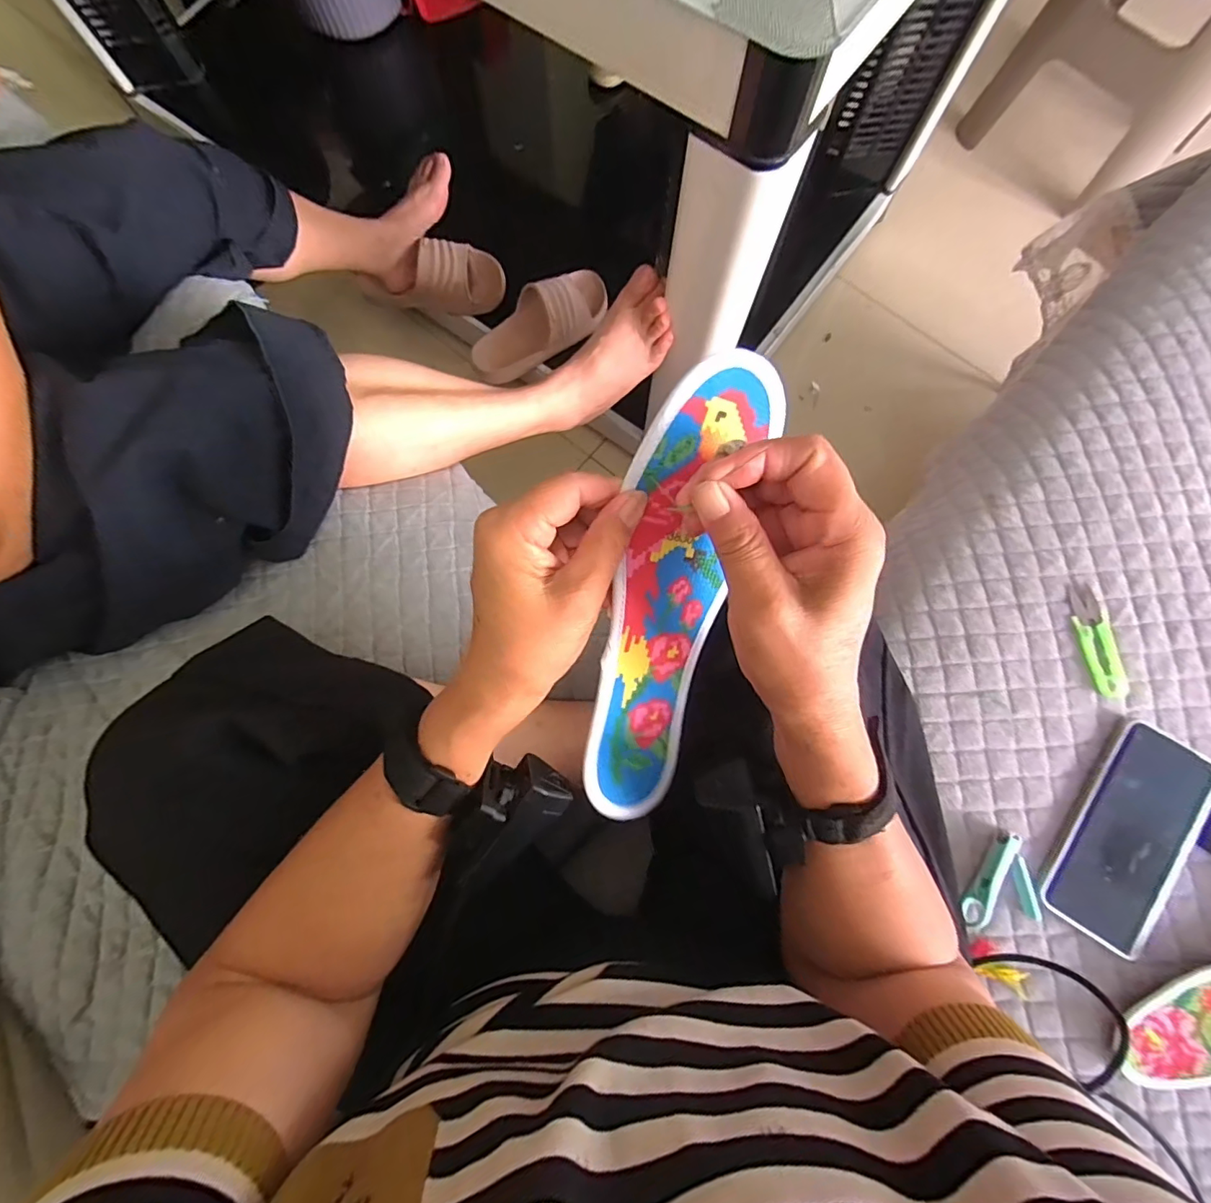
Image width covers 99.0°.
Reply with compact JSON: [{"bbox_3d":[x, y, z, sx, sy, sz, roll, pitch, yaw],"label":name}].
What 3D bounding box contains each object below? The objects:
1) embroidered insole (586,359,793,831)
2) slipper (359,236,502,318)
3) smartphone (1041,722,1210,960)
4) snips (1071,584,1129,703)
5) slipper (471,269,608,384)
[{"bbox_3d":[0.038,0.004,0.267,0.072,0.021,0.238,4,110,-21],"label":"embroidered insole"},{"bbox_3d":[-0.290,-0.542,0.865,0.235,0.073,0.097,-3,78,-1],"label":"slipper"},{"bbox_3d":[0.406,0.180,0.395,0.086,0.011,0.164,35,81,7],"label":"smartphone"},{"bbox_3d":[0.404,0.032,0.424,0.027,0.004,0.093,-9,79,-2],"label":"snips"},{"bbox_3d":[-0.105,-0.457,0.838,0.247,0.064,0.098,-32,80,-6],"label":"slipper"}]

